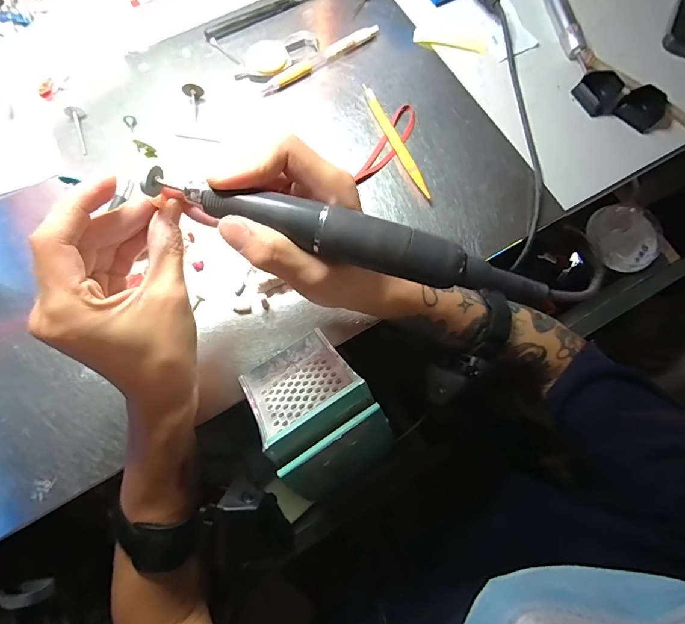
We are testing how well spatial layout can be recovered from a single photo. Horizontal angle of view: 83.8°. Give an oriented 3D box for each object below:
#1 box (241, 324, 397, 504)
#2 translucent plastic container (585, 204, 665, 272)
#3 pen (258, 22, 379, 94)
[{"bbox_3d":[-0.019,0.067,0.261,0.074,0.070,0.104,-33,78,-10],"label":"box"},{"bbox_3d":[0.352,-0.092,0.475,0.093,0.019,0.084,-16,75,-6],"label":"translucent plastic container"},{"bbox_3d":[-0.021,-0.254,0.384,0.136,0.011,0.011,-36,78,-11],"label":"pen"}]

